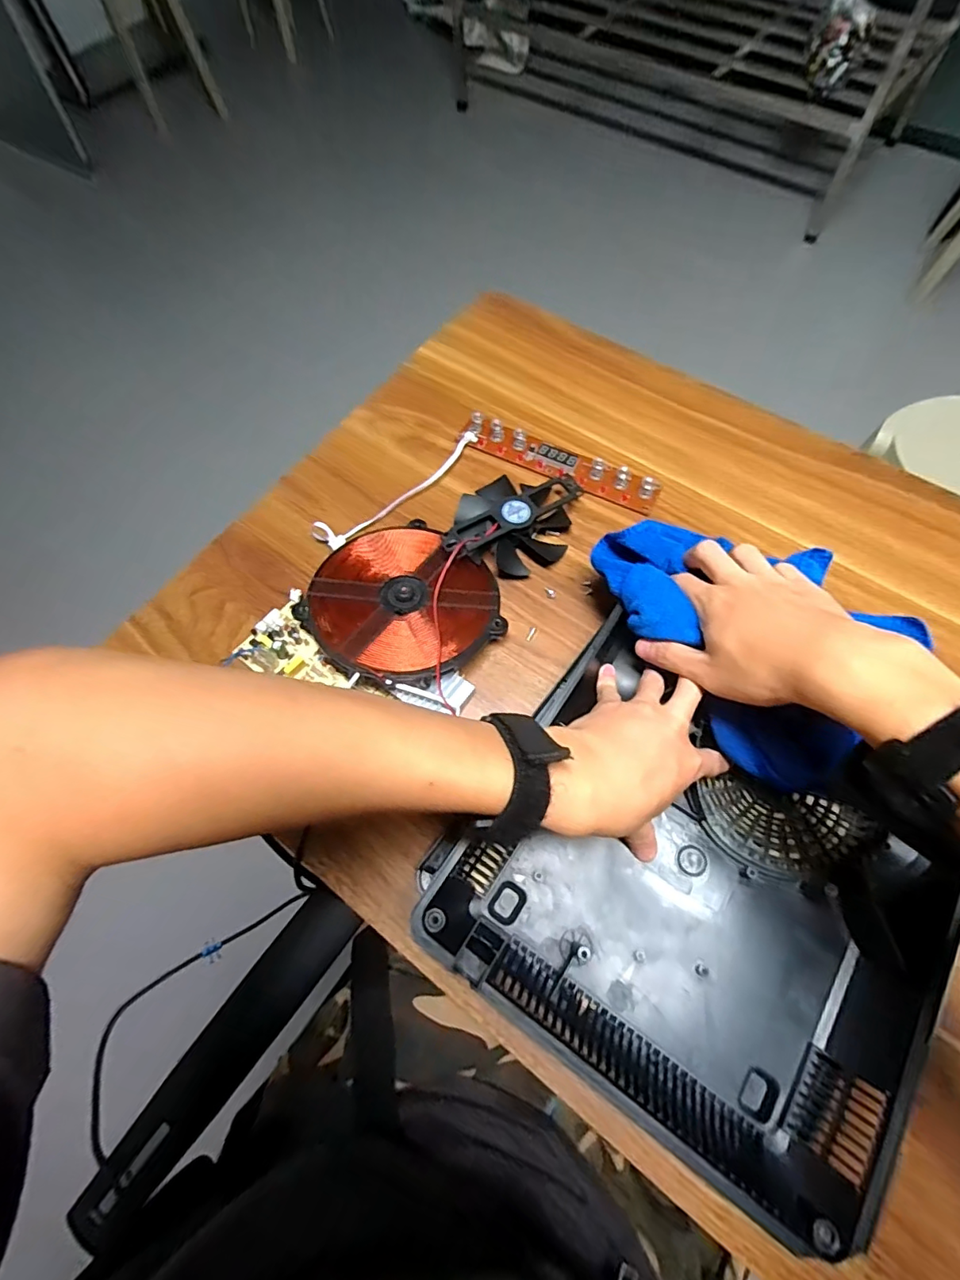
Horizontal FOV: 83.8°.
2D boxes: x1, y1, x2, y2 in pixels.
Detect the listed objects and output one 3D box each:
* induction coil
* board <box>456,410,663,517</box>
[{"bbox_3d":[-0.067,-0.033,0.450,0.137,0.034,0.152,-40,71,-14],"label":"induction coil"},{"bbox_3d":[0.074,-0.173,0.515,0.200,0.015,0.036,23,70,12],"label":"board"}]

